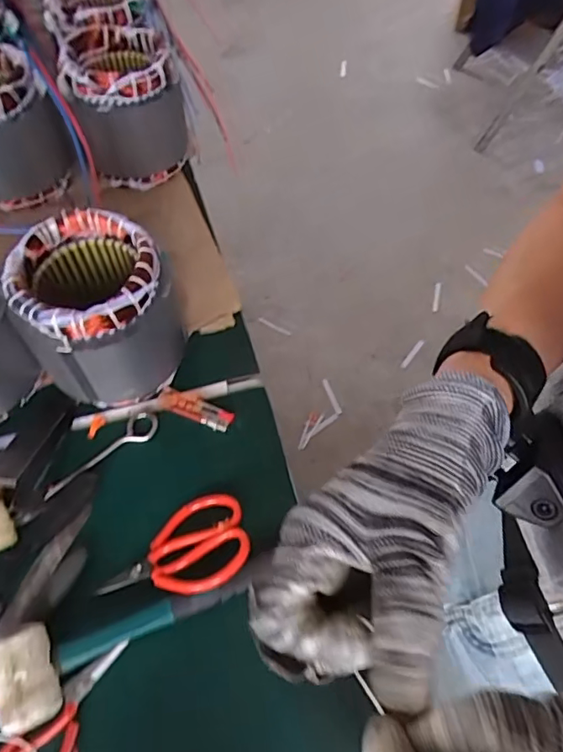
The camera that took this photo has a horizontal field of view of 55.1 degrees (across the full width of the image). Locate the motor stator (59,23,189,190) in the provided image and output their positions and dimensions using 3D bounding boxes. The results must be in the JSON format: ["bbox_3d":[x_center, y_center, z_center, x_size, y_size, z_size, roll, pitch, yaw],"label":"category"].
[{"bbox_3d":[-0.208,-0.375,0.746,0.141,0.151,0.156,-4,60,-2],"label":"motor stator"}]

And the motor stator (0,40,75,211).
[{"bbox_3d":[-0.377,-0.327,0.716,0.137,0.159,0.137,0,60,0],"label":"motor stator"}]

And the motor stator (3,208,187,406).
[{"bbox_3d":[-0.185,-0.061,0.560,0.145,0.165,0.130,-18,62,-10],"label":"motor stator"}]

